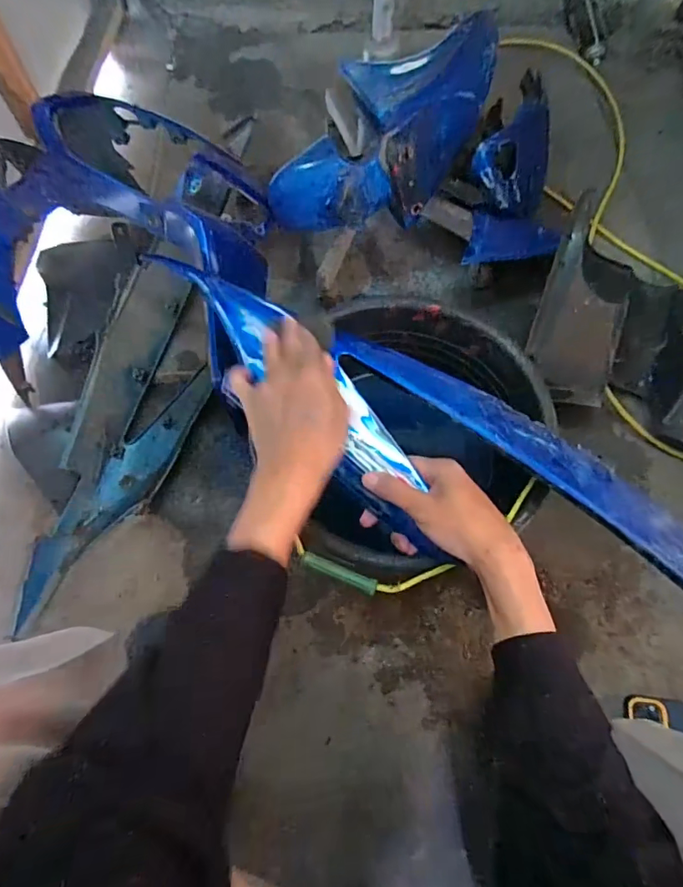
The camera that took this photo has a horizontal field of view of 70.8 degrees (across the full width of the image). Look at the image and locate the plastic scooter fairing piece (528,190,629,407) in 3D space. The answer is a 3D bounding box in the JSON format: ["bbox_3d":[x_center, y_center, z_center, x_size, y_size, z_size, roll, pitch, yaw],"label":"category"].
[{"bbox_3d":[0.361,-0.213,0.736,0.148,0.040,0.305,-3,97,0],"label":"plastic scooter fairing piece"}]

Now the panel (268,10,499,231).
[{"bbox_3d":[0.083,-0.455,0.712,0.399,0.153,0.137,-38,72,3],"label":"panel"}]

